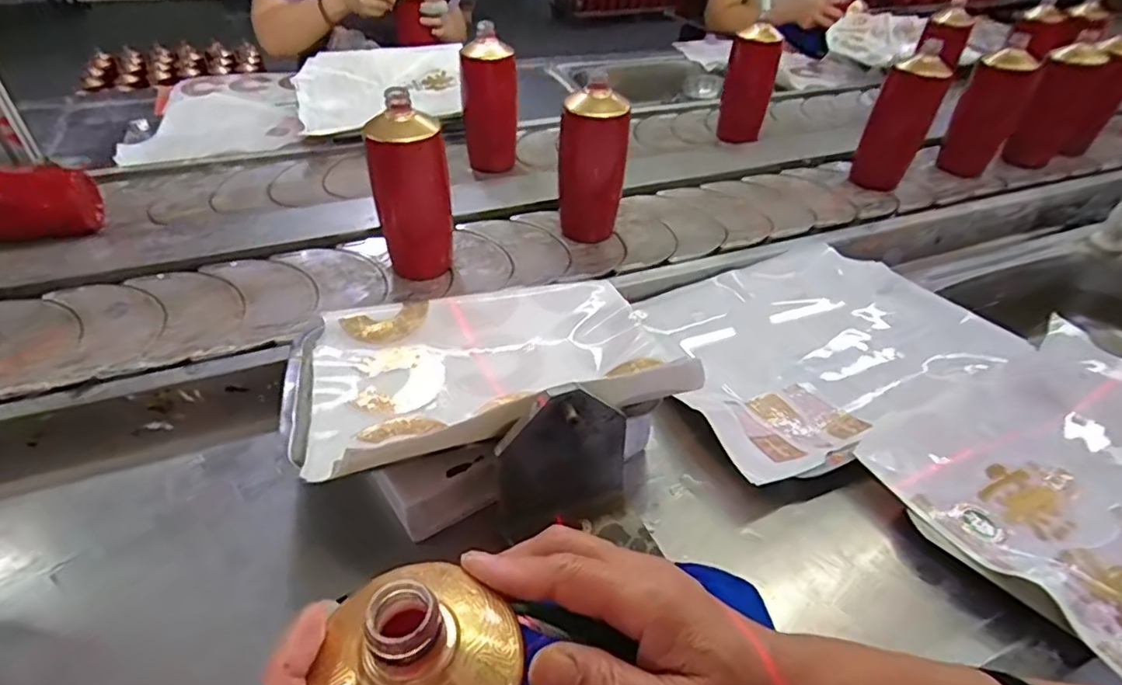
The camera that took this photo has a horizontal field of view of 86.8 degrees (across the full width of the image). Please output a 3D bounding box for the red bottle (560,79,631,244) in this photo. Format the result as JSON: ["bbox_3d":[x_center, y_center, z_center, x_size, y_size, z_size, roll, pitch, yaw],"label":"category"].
[{"bbox_3d":[0.039,-0.218,0.736,0.068,0.187,0.064,-25,47,-30],"label":"red bottle"}]

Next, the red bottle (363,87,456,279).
[{"bbox_3d":[-0.166,-0.163,0.657,0.066,0.192,0.066,20,42,19],"label":"red bottle"}]

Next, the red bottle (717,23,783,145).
[{"bbox_3d":[0.345,-0.466,1.085,0.080,0.178,0.068,7,40,4],"label":"red bottle"}]

